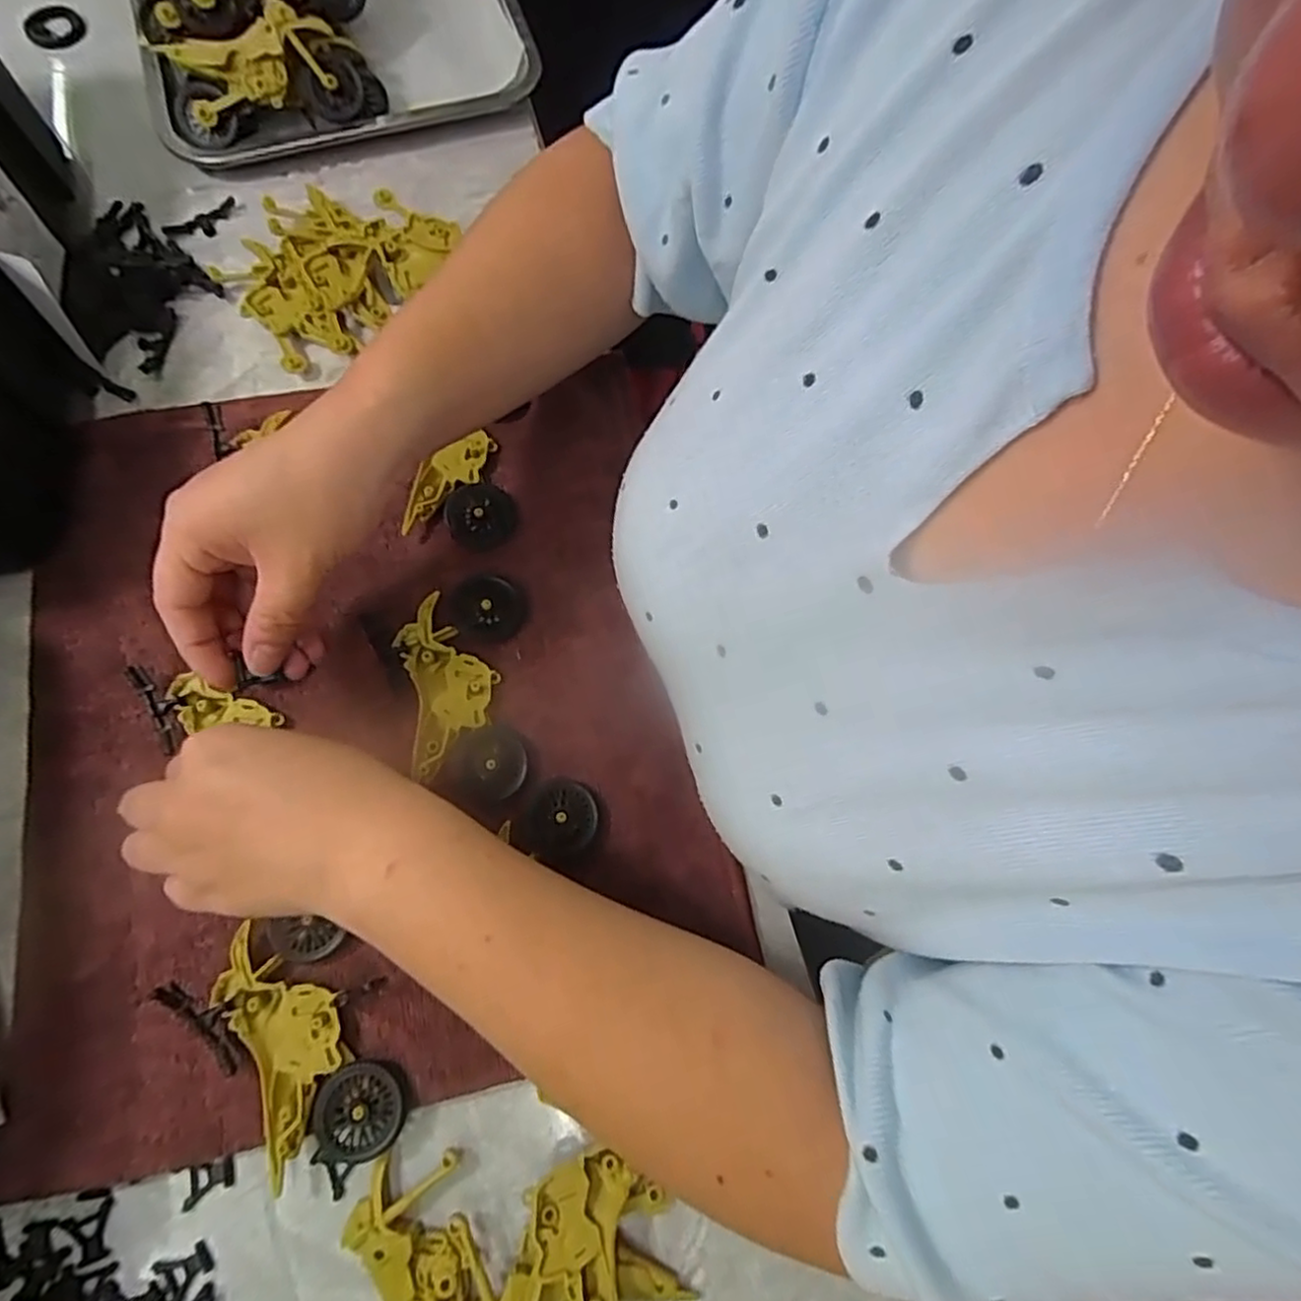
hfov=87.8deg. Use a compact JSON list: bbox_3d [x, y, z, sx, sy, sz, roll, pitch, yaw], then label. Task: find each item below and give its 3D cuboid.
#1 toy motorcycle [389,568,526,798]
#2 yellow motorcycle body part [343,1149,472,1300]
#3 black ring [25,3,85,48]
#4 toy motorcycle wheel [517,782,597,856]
[{"bbox_3d":[-0.099,0.016,0.354,0.060,0.012,0.120,-4,73,-4],"label":"toy motorcycle"},{"bbox_3d":[-0.098,0.265,0.281,0.048,0.011,0.091,-13,74,-7],"label":"yellow motorcycle body part"},{"bbox_3d":[-0.439,-0.459,0.497,0.038,0.011,0.038,0,73,1],"label":"black ring"},{"bbox_3d":[-0.046,0.083,0.335,0.037,0.008,0.033,-16,74,-7],"label":"toy motorcycle wheel"}]

